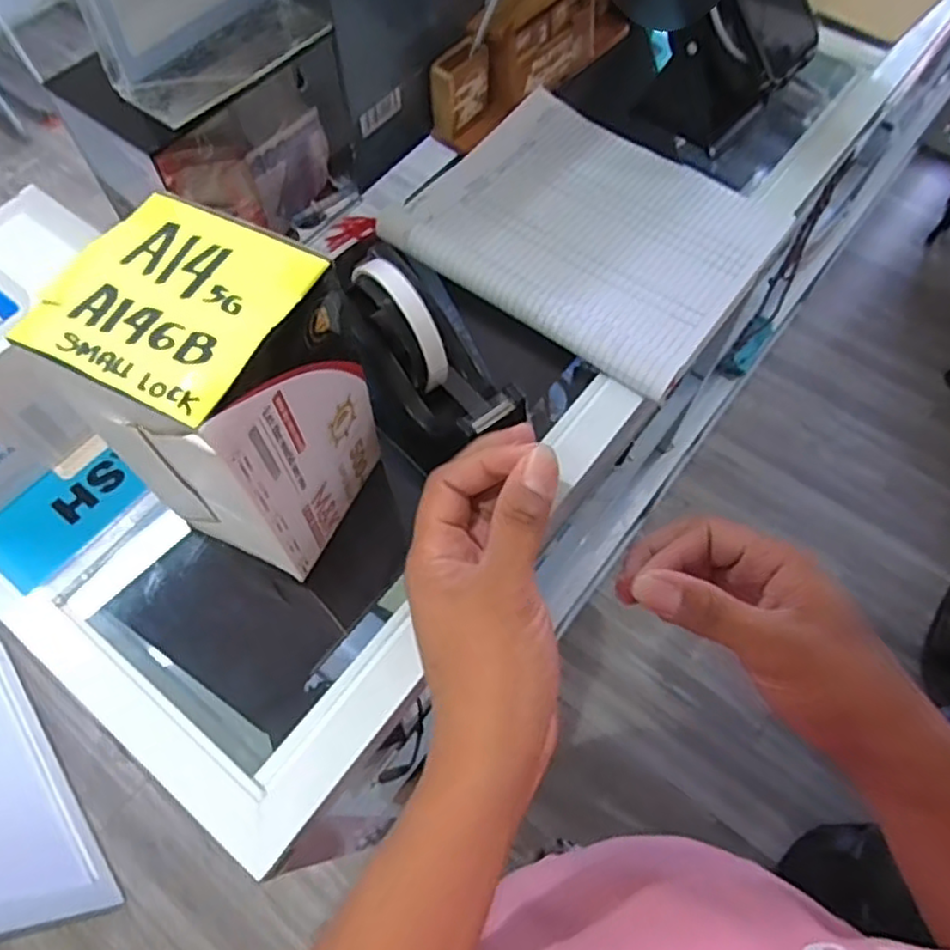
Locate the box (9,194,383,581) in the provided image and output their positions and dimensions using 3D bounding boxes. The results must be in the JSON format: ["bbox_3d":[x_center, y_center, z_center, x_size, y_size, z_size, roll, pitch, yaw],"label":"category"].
[{"bbox_3d":[-0.121,-0.036,0.345,0.095,0.156,0.089,24,66,12],"label":"box"}]

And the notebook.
[{"bbox_3d":[0.088,-0.192,0.519,0.245,0.016,0.213,32,67,15],"label":"notebook"}]

